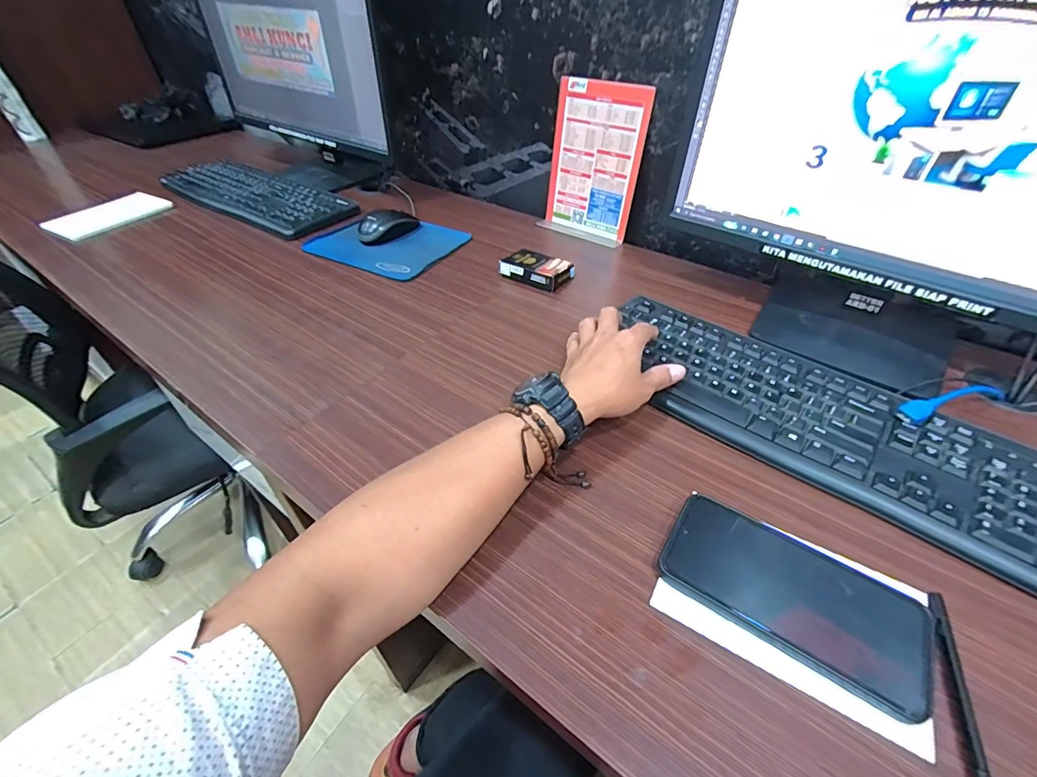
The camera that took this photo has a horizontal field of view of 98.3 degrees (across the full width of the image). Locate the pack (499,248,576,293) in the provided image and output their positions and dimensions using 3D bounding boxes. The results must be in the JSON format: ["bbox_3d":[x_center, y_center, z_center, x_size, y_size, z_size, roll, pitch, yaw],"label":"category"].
[{"bbox_3d":[0.028,-0.171,0.636,0.090,0.024,0.066,23,49,23],"label":"pack"}]

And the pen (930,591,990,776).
[{"bbox_3d":[0.261,0.186,0.264,0.009,0.008,0.137,16,47,17],"label":"pen"}]

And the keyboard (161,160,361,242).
[{"bbox_3d":[-0.494,-0.363,0.835,0.450,0.025,0.165,27,51,26],"label":"keyboard"}]

